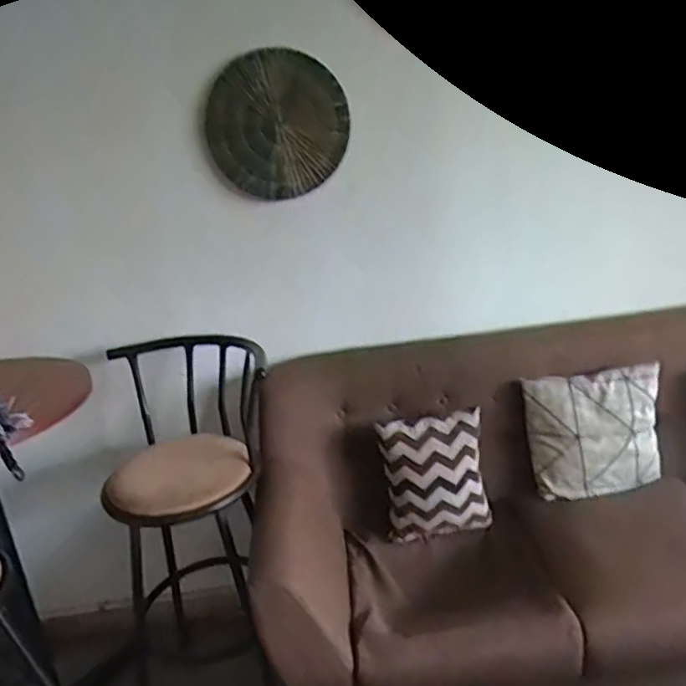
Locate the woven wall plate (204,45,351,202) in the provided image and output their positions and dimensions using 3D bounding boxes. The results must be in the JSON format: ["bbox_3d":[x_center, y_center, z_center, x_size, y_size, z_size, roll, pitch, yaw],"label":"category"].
[{"bbox_3d":[-0.157,-0.530,1.553,0.344,0.344,0.042,-22,32,-15],"label":"woven wall plate"}]

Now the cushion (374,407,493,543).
[{"bbox_3d":[0.251,0.362,1.714,0.282,0.311,0.120,-4,20,7],"label":"cushion"}]

